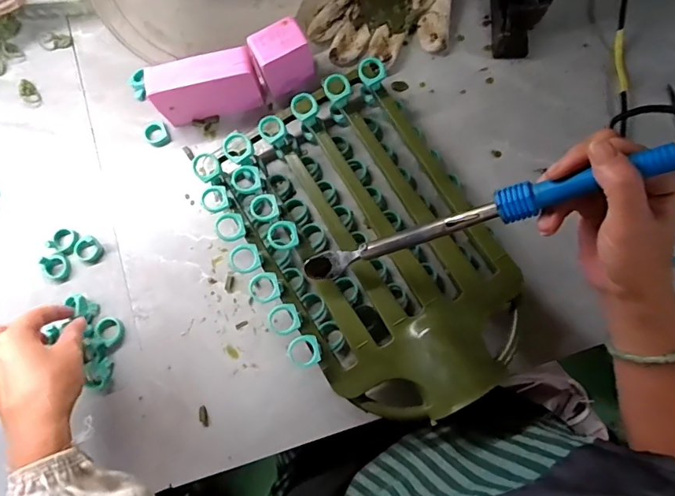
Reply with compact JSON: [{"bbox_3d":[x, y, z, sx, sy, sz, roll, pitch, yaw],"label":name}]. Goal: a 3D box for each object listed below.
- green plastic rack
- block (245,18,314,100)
[{"bbox_3d":[0.028,-0.009,0.444,0.233,0.069,0.330,-33,79,-4],"label":"green plastic rack"},{"bbox_3d":[-0.058,-0.199,0.490,0.055,0.063,0.043,-24,77,-2],"label":"block"}]

